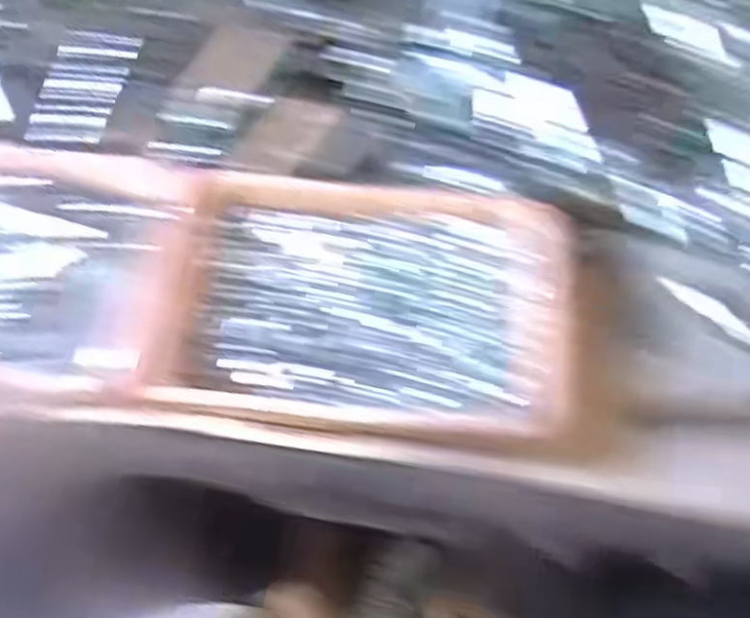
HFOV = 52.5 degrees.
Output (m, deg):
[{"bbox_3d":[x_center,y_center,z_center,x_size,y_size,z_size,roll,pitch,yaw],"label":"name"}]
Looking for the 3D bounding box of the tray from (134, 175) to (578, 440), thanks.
[{"bbox_3d":[-0.001,-0.007,0.407,0.208,0.022,0.144,6,62,1],"label":"tray"}]

